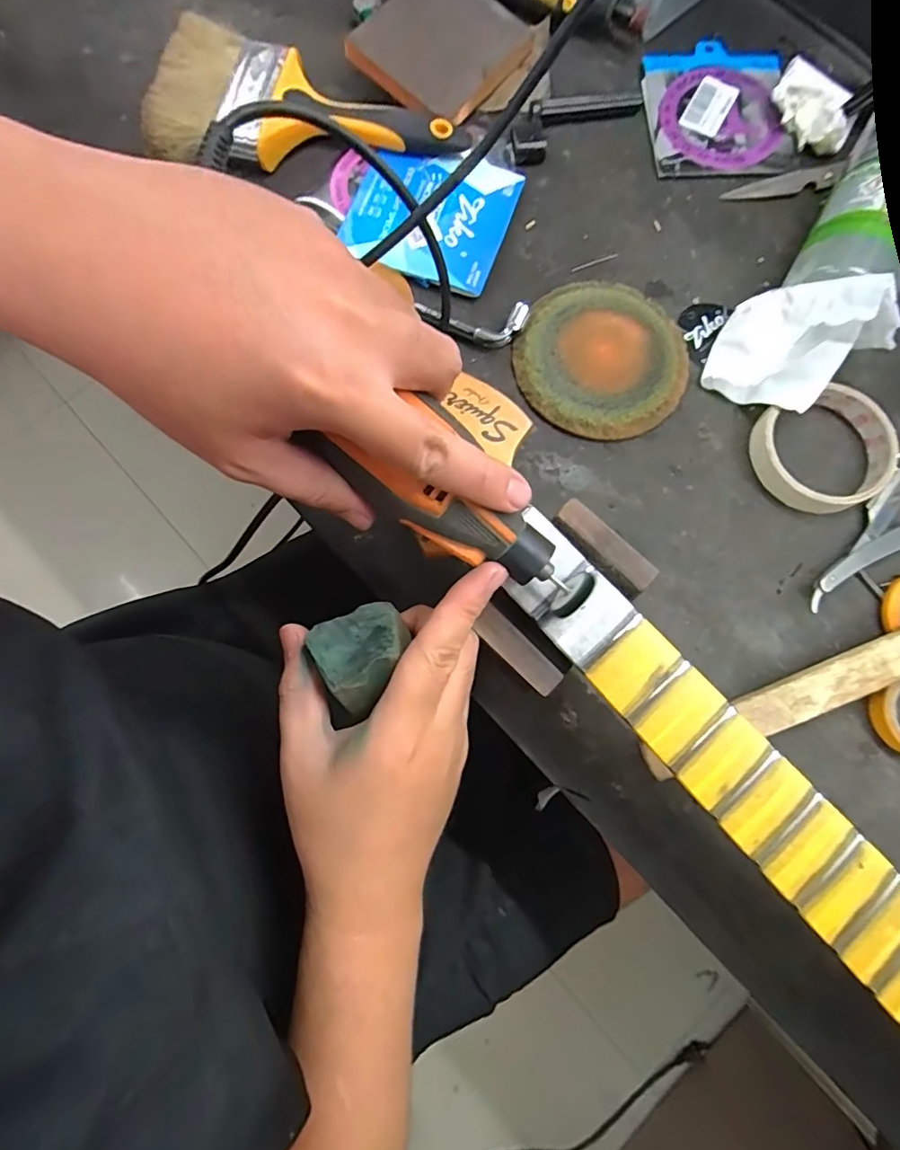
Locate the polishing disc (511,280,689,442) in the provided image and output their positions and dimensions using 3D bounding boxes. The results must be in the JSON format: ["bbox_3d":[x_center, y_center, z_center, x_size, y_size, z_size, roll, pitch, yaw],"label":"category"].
[{"bbox_3d":[0.107,-0.152,0.360,0.114,0.013,0.118,0,79,-1],"label":"polishing disc"}]

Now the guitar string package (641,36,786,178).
[{"bbox_3d":[0.207,-0.366,0.404,0.104,0.012,0.122,-1,79,-1],"label":"guitar string package"}]

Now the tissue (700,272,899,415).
[{"bbox_3d":[0.225,-0.147,0.332,0.090,0.068,0.065,32,80,6],"label":"tissue"}]

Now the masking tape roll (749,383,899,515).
[{"bbox_3d":[0.247,-0.081,0.341,0.089,0.018,0.077,-20,80,-4],"label":"masking tape roll"}]

